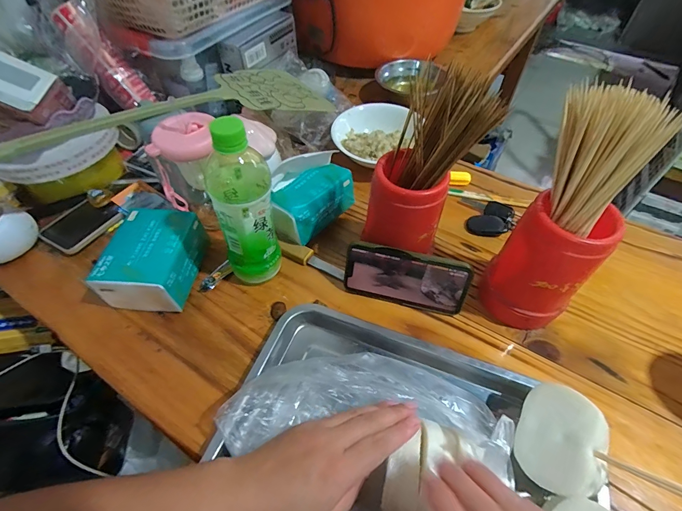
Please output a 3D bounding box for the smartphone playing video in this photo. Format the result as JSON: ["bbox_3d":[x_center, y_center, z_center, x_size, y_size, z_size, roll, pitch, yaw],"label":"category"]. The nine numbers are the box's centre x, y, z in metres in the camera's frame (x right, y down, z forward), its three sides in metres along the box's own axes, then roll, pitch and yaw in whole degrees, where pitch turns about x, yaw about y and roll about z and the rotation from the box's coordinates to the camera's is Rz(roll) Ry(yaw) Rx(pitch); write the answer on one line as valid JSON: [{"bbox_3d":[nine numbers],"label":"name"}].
[{"bbox_3d":[0.078,0.030,0.417,0.144,0.076,0.006,12,31,8],"label":"smartphone playing video"}]

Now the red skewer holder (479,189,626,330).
[{"bbox_3d":[0.217,0.016,0.375,0.081,0.148,0.087,0,54,1],"label":"red skewer holder"}]

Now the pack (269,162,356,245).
[{"bbox_3d":[-0.039,-0.076,0.482,0.133,0.067,0.056,-38,62,-24],"label":"pack"}]

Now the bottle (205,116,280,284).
[{"bbox_3d":[-0.112,-0.050,0.386,0.070,0.212,0.065,-27,58,-18],"label":"bottle"}]

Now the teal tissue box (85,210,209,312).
[{"bbox_3d":[-0.240,0.005,0.442,0.095,0.069,0.122,4,54,3],"label":"teal tissue box"}]

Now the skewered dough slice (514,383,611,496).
[{"bbox_3d":[0.190,0.158,0.297,0.061,0.018,0.081,11,71,43],"label":"skewered dough slice"}]

